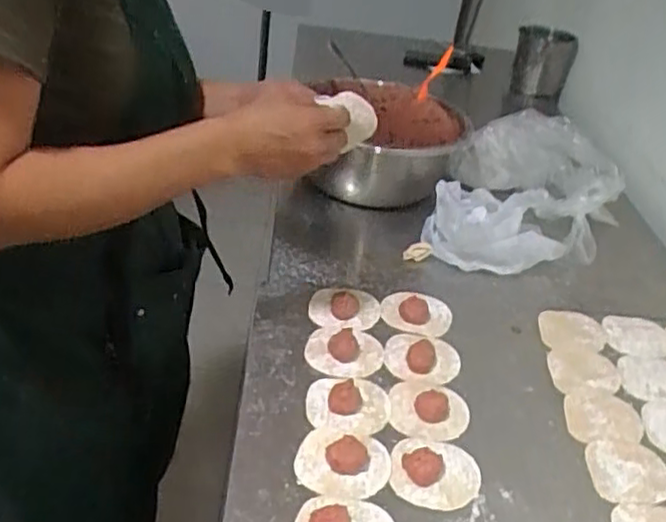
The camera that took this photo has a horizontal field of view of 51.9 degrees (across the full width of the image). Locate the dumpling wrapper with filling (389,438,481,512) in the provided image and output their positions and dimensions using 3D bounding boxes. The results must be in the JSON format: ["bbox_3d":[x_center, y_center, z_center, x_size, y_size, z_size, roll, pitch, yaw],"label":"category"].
[{"bbox_3d":[0.095,0.191,0.629,0.081,0.016,0.073,14,35,10],"label":"dumpling wrapper with filling"}]

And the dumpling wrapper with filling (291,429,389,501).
[{"bbox_3d":[0.010,0.180,0.625,0.082,0.024,0.078,5,35,-3],"label":"dumpling wrapper with filling"}]

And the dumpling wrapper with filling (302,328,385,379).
[{"bbox_3d":[0.013,0.096,0.745,0.084,0.016,0.074,6,35,-3],"label":"dumpling wrapper with filling"}]

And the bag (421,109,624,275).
[{"bbox_3d":[0.284,-0.092,0.994,0.251,0.117,0.326,16,35,12],"label":"bag"}]

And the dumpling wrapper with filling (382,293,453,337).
[{"bbox_3d":[0.100,0.061,0.811,0.081,0.021,0.067,11,35,6],"label":"dumpling wrapper with filling"}]

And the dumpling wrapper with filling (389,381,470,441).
[{"bbox_3d":[0.098,0.149,0.693,0.079,0.011,0.077,5,35,-3],"label":"dumpling wrapper with filling"}]

